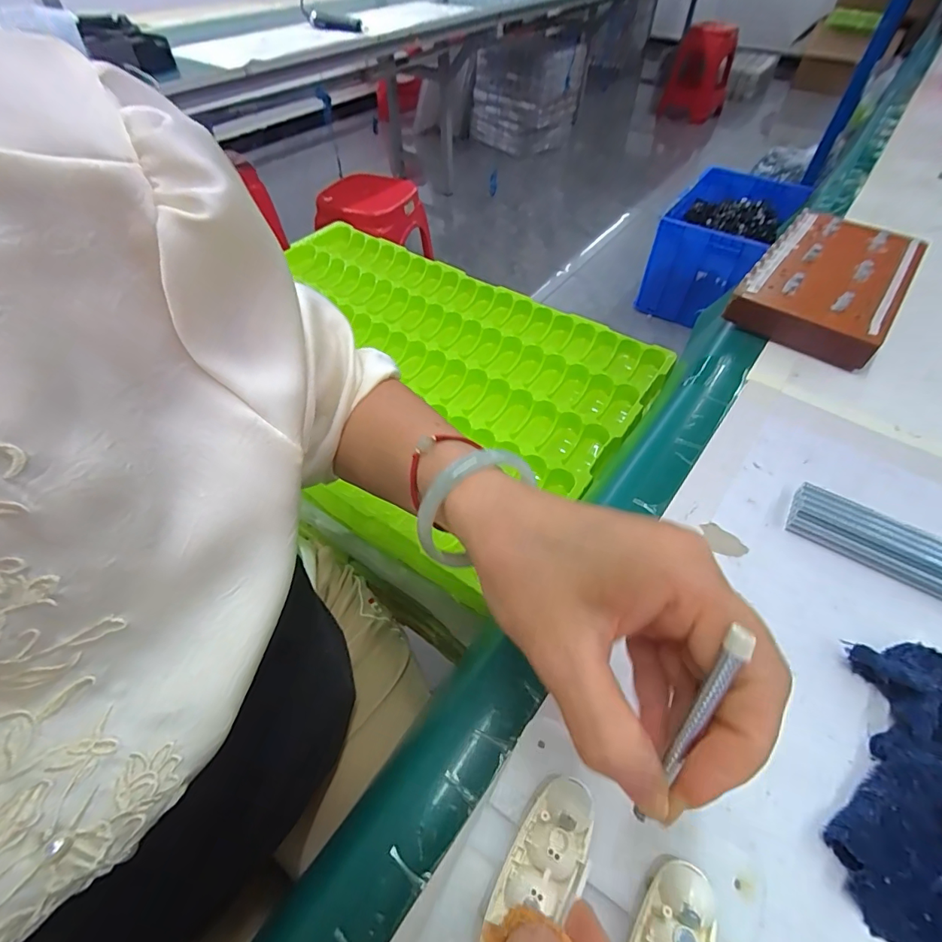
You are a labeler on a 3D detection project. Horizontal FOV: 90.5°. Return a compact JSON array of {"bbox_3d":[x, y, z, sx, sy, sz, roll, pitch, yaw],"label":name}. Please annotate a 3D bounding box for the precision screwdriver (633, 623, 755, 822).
[{"bbox_3d":[0.064,0.077,0.137,0.005,0.070,0.004,20,17,13],"label":"precision screwdriver"}]

